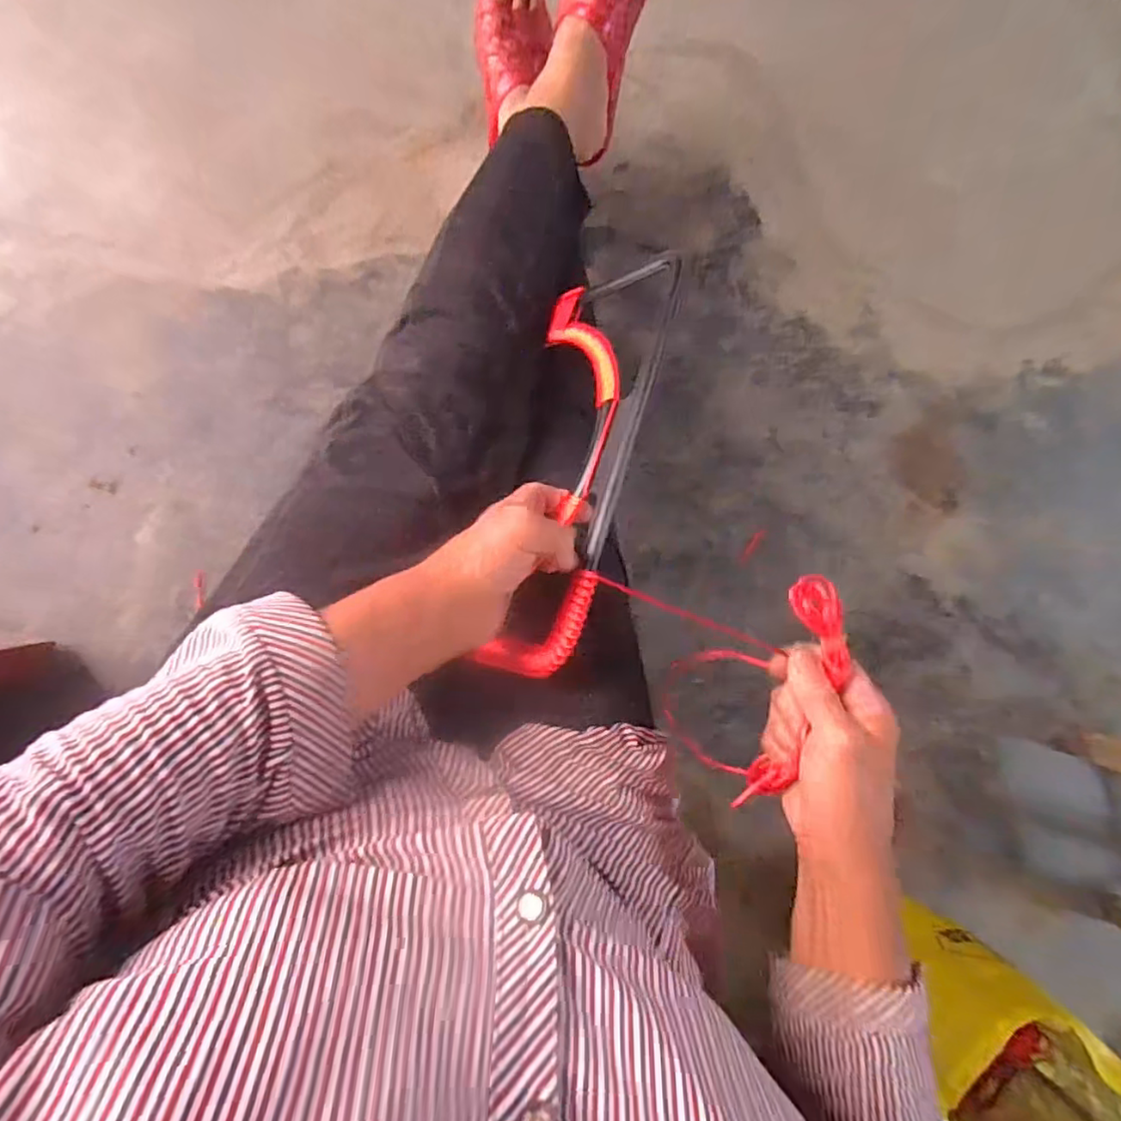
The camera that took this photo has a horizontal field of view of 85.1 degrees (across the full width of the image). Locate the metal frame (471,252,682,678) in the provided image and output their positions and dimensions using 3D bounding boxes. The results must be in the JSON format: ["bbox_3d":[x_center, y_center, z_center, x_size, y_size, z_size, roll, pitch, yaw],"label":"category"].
[{"bbox_3d":[0.018,-0.086,0.445,0.075,0.092,0.344,14,68,-8],"label":"metal frame"}]

